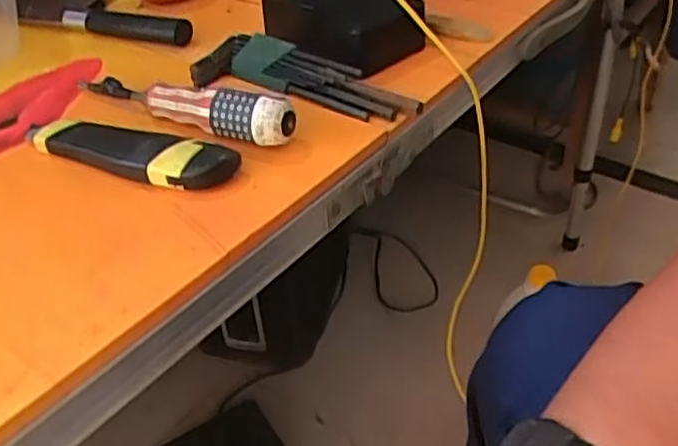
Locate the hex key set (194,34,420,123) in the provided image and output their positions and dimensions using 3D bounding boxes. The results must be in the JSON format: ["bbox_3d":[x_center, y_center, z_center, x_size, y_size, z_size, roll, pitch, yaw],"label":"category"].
[{"bbox_3d":[-0.027,-0.104,0.515,0.172,0.024,0.052,22,46,28],"label":"hex key set"}]

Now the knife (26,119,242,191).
[{"bbox_3d":[-0.138,-0.047,0.451,0.159,0.021,0.033,13,42,20],"label":"knife"}]

